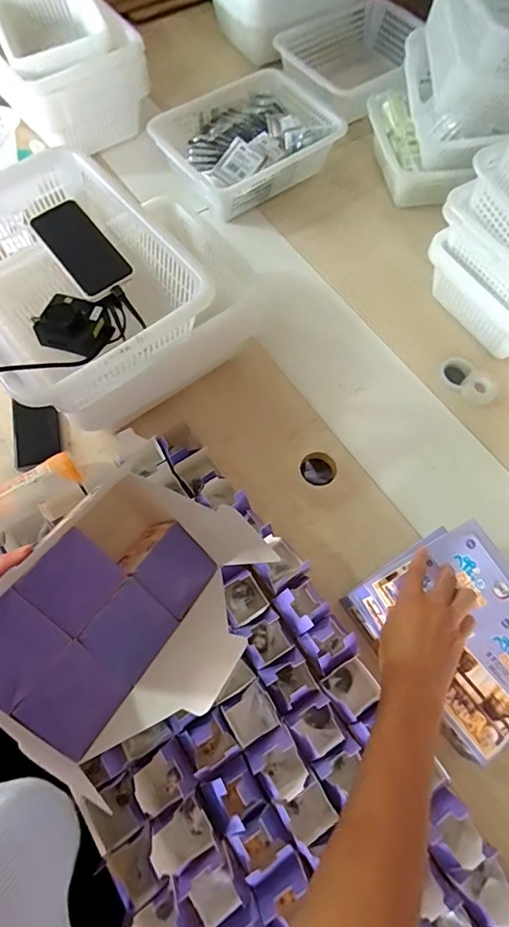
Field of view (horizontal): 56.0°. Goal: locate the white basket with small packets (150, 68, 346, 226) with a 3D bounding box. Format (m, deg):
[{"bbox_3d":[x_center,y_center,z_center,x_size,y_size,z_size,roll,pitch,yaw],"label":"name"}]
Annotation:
[{"bbox_3d":[-0.012,-0.681,1.025,0.354,0.106,0.262,-32,70,-18],"label":"white basket with small packets"}]

